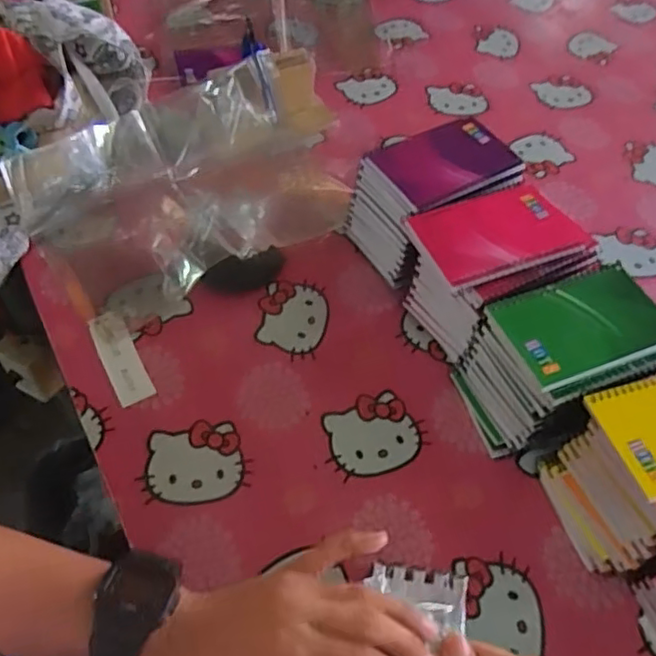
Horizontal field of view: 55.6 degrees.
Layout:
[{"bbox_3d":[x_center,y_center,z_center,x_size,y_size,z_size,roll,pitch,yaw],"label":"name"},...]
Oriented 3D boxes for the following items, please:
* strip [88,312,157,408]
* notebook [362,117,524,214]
[{"bbox_3d":[-0.194,0.027,0.580,0.032,0.005,0.105,-23,59,-19],"label":"strip"},{"bbox_3d":[0.108,-0.159,0.584,0.131,0.013,0.084,-26,60,-20],"label":"notebook"}]

